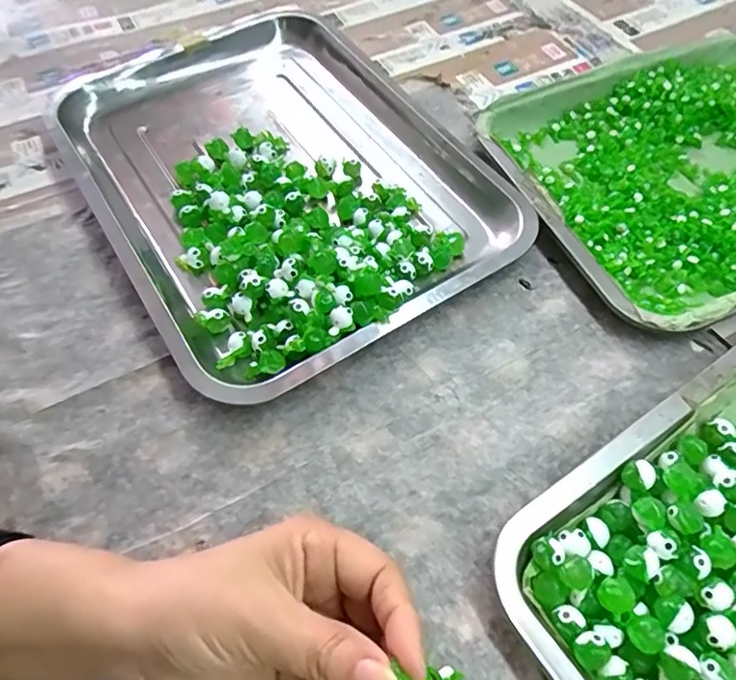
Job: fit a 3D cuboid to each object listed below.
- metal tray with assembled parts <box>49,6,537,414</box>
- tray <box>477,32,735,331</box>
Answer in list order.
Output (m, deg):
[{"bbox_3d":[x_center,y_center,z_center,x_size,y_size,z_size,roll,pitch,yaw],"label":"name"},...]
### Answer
[{"bbox_3d":[-0.076,-0.137,0.421,0.259,0.034,0.356,-30,62,-15],"label":"metal tray with assembled parts"},{"bbox_3d":[0.266,-0.140,0.421,0.312,0.022,0.243,-21,60,-11],"label":"tray"}]

